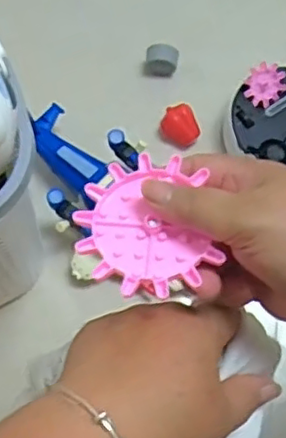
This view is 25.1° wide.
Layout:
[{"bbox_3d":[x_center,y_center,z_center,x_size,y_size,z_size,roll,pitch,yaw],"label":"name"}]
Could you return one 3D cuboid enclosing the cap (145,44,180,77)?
[{"bbox_3d":[0.026,-0.218,0.875,0.044,0.036,0.027,10,69,3],"label":"cap"}]

